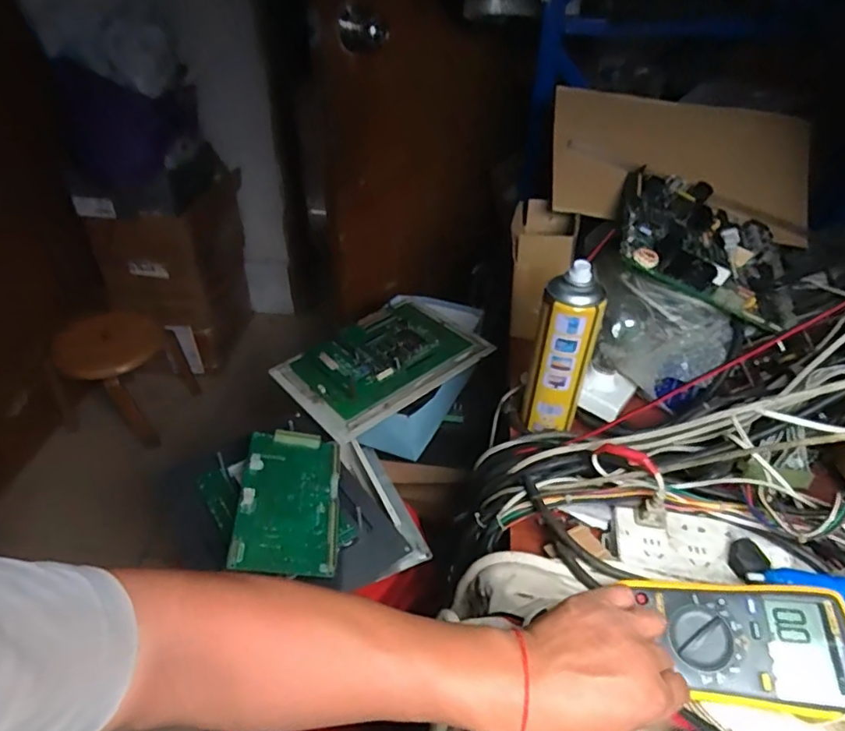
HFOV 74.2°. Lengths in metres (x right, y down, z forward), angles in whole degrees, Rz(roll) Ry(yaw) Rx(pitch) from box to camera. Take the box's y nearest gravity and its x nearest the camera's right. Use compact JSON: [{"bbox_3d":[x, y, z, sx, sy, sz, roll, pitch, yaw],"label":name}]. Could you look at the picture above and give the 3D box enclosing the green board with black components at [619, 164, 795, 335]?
[{"bbox_3d":[0.364,-0.155,0.722,0.224,0.042,0.214,23,51,-3],"label":"green board with black components"}]

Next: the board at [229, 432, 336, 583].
[{"bbox_3d":[-0.166,0.166,0.699,0.118,0.013,0.195,12,45,-17],"label":"board"}]

